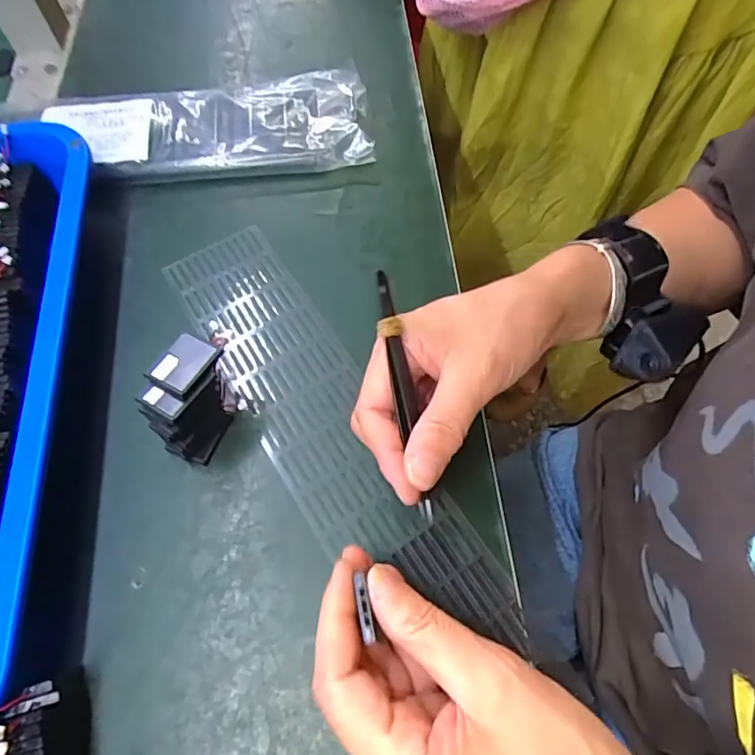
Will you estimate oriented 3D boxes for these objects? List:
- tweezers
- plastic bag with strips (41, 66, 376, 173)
[{"bbox_3d":[0.013,0.008,0.241,0.011,0.008,0.116,-12,92,-6],"label":"tweezers"},{"bbox_3d":[-0.123,-0.188,0.394,0.227,0.026,0.082,-7,64,-3],"label":"plastic bag with strips"}]

